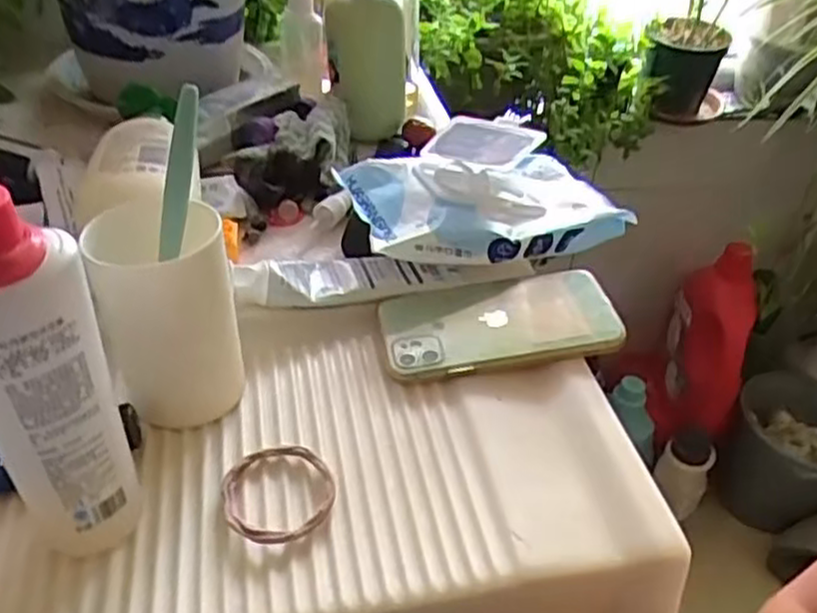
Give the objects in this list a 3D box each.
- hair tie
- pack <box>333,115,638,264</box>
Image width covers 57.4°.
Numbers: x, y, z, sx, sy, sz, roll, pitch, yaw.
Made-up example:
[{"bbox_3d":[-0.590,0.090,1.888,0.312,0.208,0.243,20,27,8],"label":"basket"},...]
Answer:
[{"bbox_3d":[-0.068,0.095,0.387,0.057,0.009,0.059,1,40,0],"label":"hair tie"},{"bbox_3d":[0.062,-0.090,0.549,0.199,0.080,0.111,-8,40,-18],"label":"pack"}]

